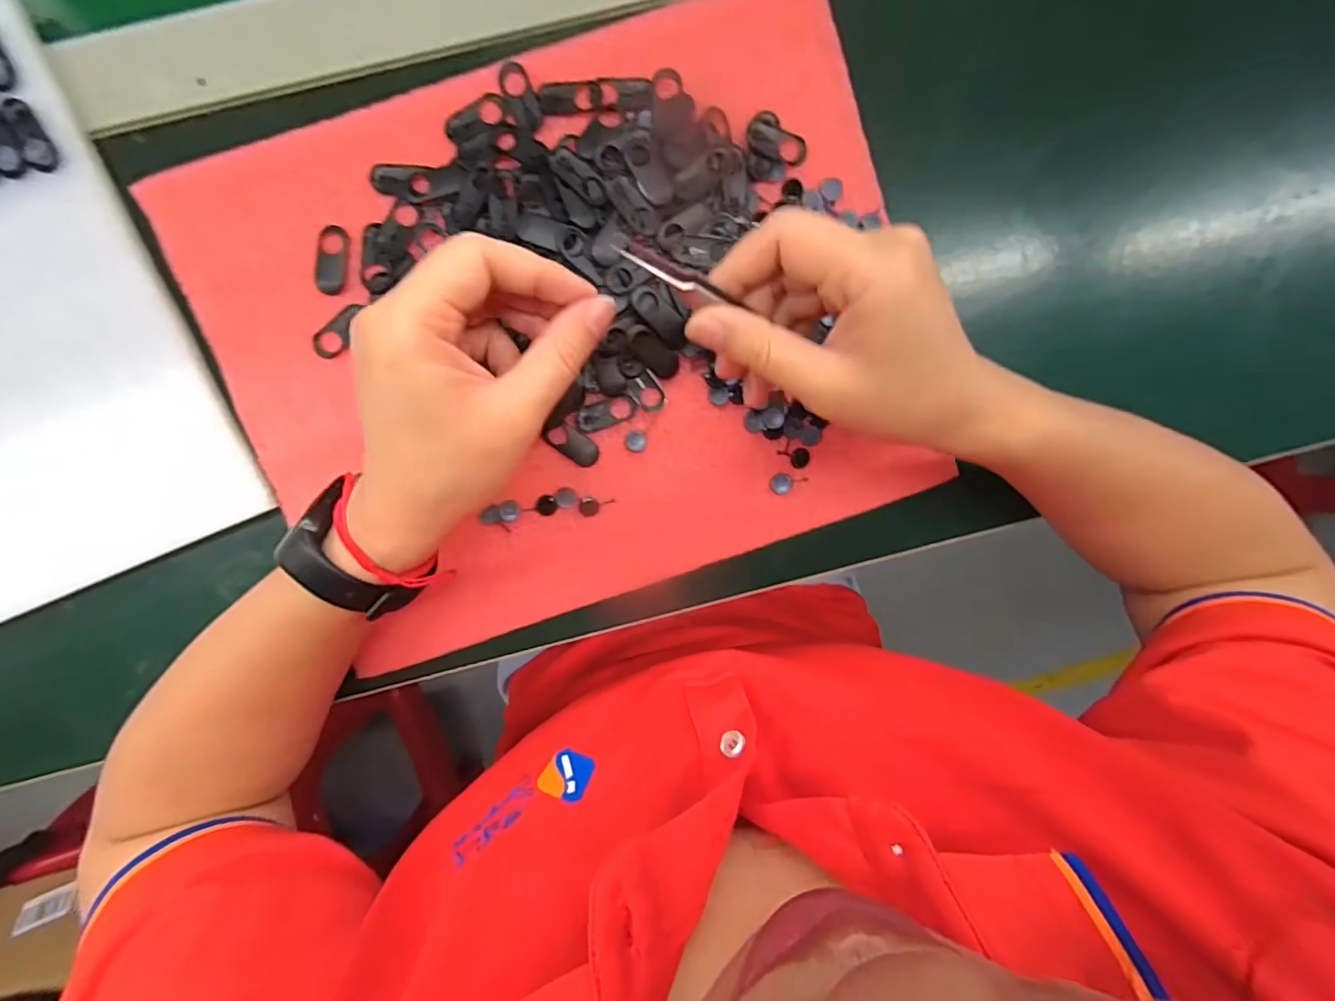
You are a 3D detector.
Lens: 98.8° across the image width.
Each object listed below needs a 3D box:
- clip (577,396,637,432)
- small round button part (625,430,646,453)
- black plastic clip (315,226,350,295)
[{"bbox_3d":[-0.031,-0.045,0.295,0.030,0.004,0.013,-19,97,0],"label":"clip"},{"bbox_3d":[-0.016,-0.030,0.296,0.010,0.004,0.011,0,97,-3],"label":"small round button part"},{"bbox_3d":[-0.163,-0.116,0.276,0.014,0.004,0.031,15,96,-5],"label":"black plastic clip"}]

